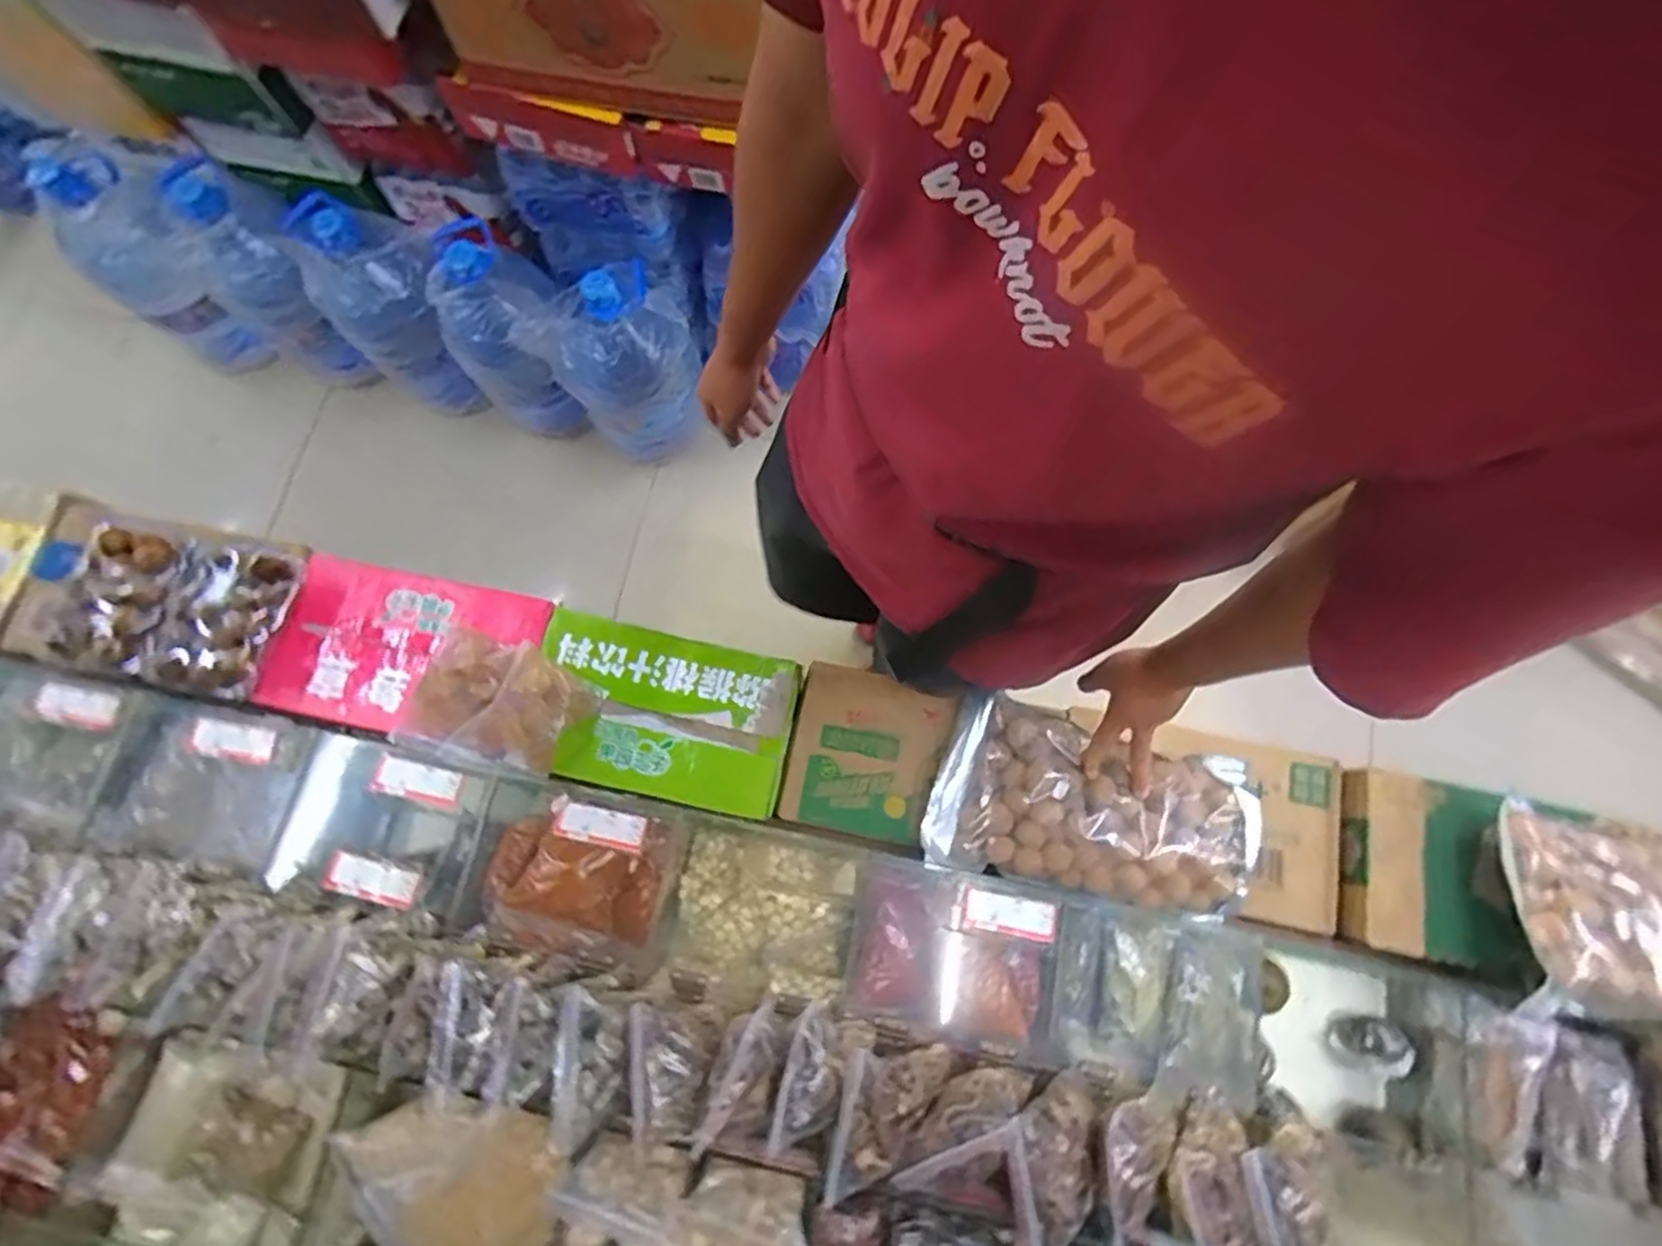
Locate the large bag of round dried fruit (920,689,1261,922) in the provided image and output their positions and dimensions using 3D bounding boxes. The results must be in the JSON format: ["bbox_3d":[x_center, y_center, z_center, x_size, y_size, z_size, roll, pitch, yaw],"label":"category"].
[{"bbox_3d":[0.285,0.199,0.772,0.335,0.042,0.188,14,76,3],"label":"large bag of round dried fruit"}]

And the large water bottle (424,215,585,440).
[{"bbox_3d":[-0.623,-0.556,1.444,0.229,0.467,0.271,-40,79,-9],"label":"large water bottle"}]

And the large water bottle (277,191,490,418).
[{"bbox_3d":[-0.871,-0.605,1.418,0.258,0.436,0.204,-5,76,-1],"label":"large water bottle"}]

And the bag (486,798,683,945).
[{"bbox_3d":[-0.272,0.266,0.759,0.193,0.066,0.145,15,76,4],"label":"bag"}]

